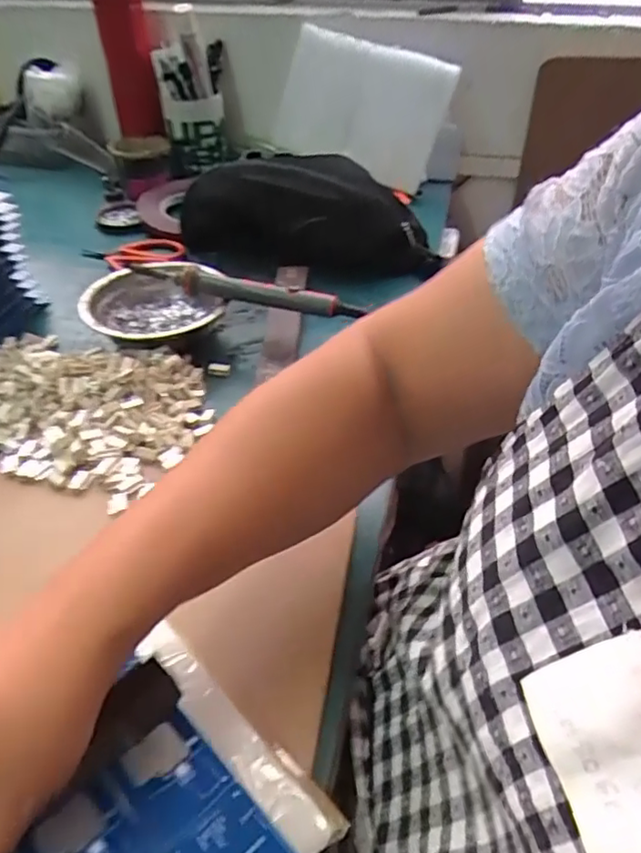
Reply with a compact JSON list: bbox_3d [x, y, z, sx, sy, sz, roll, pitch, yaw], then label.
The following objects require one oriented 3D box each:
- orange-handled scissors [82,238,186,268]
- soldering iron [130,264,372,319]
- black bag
[{"bbox_3d":[-0.196,-0.184,0.640,0.101,0.013,0.046,4,42,5],"label":"orange-handled scissors"},{"bbox_3d":[-0.066,-0.117,0.517,0.209,0.021,0.016,11,44,12],"label":"soldering iron"},{"bbox_3d":[-0.016,-0.216,0.604,0.247,0.103,0.081,1,42,1],"label":"black bag"}]

